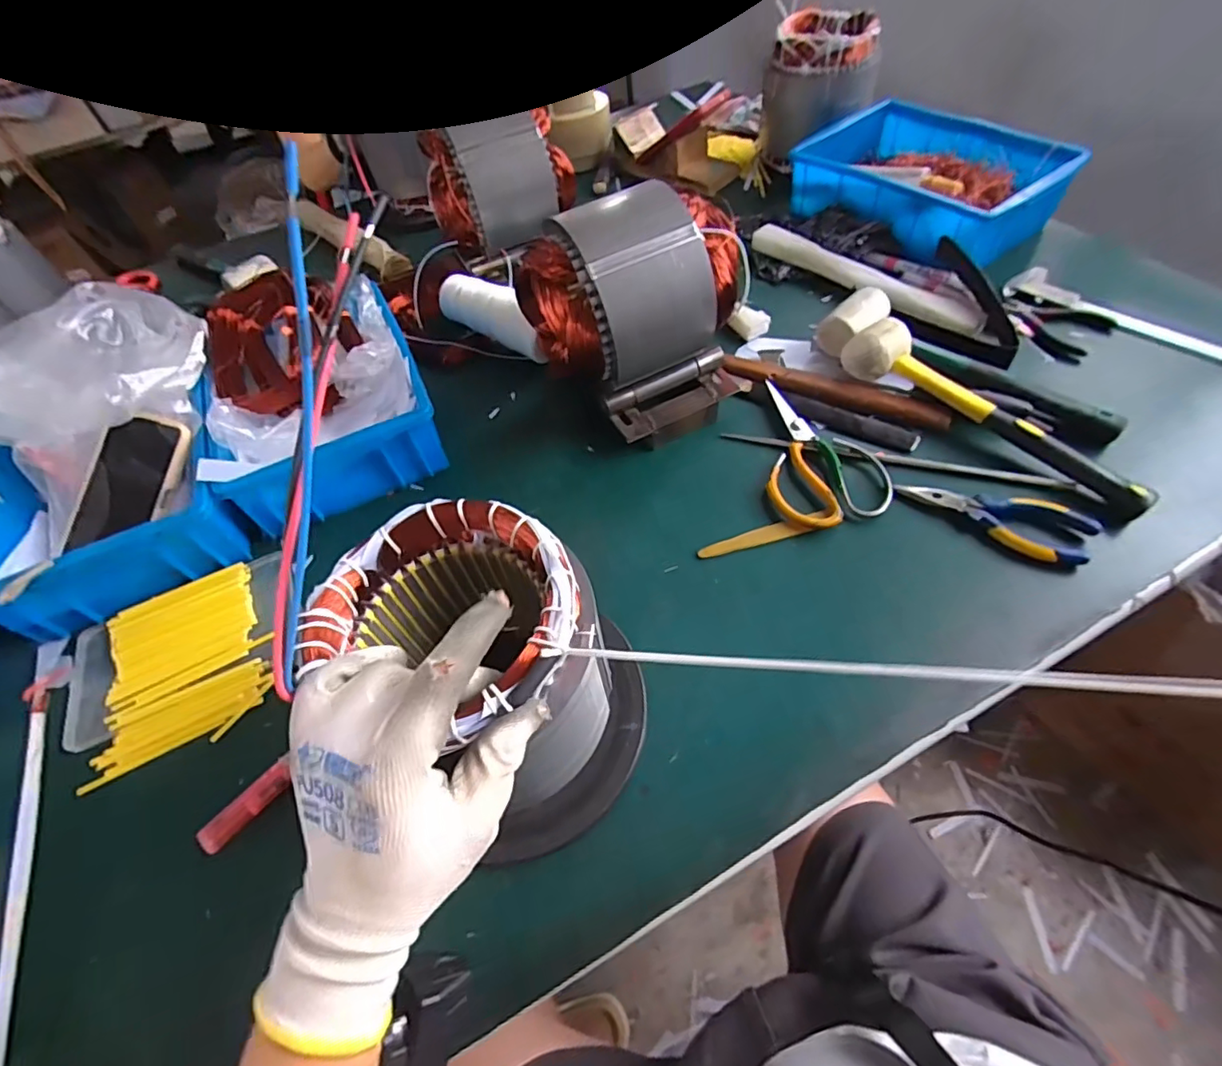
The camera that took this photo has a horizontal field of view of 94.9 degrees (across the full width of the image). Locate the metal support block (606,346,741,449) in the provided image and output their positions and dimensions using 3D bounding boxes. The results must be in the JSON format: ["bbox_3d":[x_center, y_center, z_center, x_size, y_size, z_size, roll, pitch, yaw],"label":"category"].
[{"bbox_3d":[0.071,-0.134,0.572,0.141,0.050,0.054,-26,56,-11],"label":"metal support block"}]

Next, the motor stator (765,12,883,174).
[{"bbox_3d":[0.306,-0.650,0.835,0.149,0.162,0.149,9,57,14],"label":"motor stator"}]

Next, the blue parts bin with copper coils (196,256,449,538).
[{"bbox_3d":[-0.304,-0.155,0.597,0.199,0.108,0.278,-21,56,-8],"label":"blue parts bin with copper coils"}]

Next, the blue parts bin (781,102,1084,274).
[{"bbox_3d":[0.412,-0.461,0.724,0.203,0.085,0.280,-36,58,-17],"label":"blue parts bin"}]

